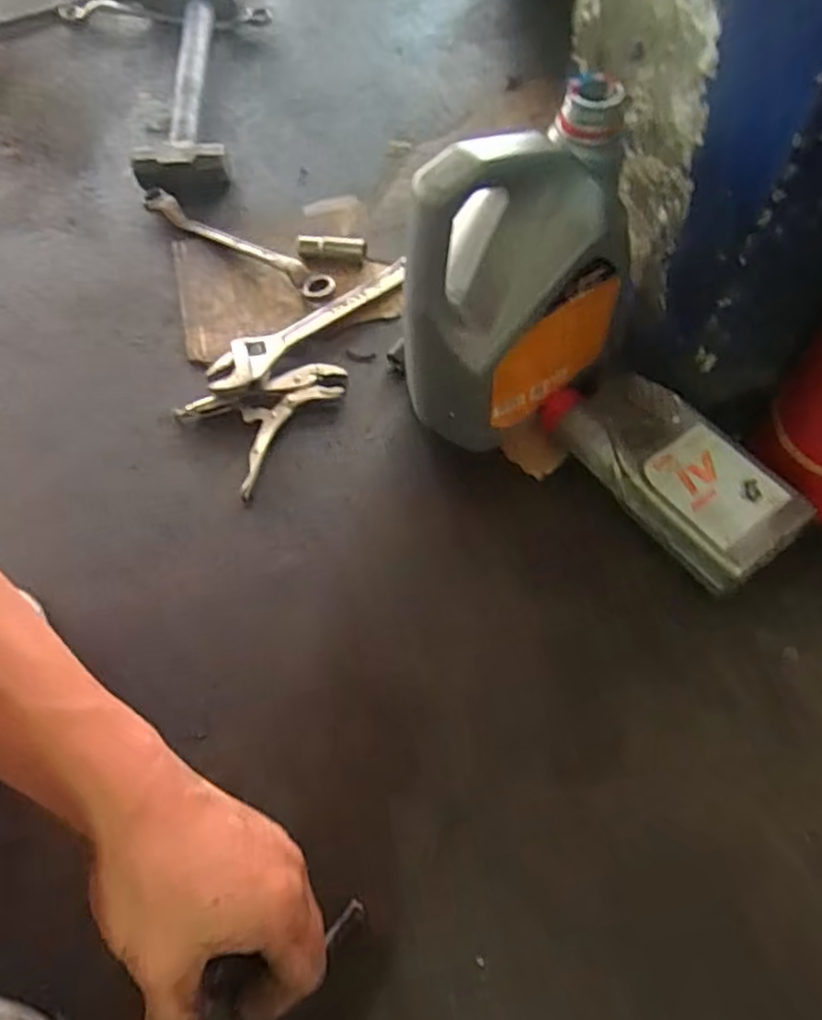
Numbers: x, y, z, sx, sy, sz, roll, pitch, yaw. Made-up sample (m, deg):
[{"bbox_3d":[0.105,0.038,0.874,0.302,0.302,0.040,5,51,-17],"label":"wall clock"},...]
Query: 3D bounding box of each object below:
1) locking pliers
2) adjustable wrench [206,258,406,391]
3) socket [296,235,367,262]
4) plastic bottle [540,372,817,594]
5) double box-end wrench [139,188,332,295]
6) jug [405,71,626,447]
[{"bbox_3d":[-0.141,-0.105,0.706,0.160,0.020,0.125,-39,67,-15],"label":"locking pliers"},{"bbox_3d":[-0.106,-0.198,0.740,0.249,0.020,0.057,-38,67,-15],"label":"adjustable wrench"},{"bbox_3d":[-0.089,-0.298,0.792,0.079,0.030,0.024,7,64,7],"label":"socket"},{"bbox_3d":[0.229,-0.036,0.619,0.109,0.058,0.226,-35,66,-14],"label":"plastic bottle"},{"bbox_3d":[-0.208,-0.316,0.812,0.283,0.027,0.032,29,68,17],"label":"double box-end wrench"},{"bbox_3d":[0.088,-0.176,0.563,0.189,0.242,0.096,-40,69,-15],"label":"jug"}]

